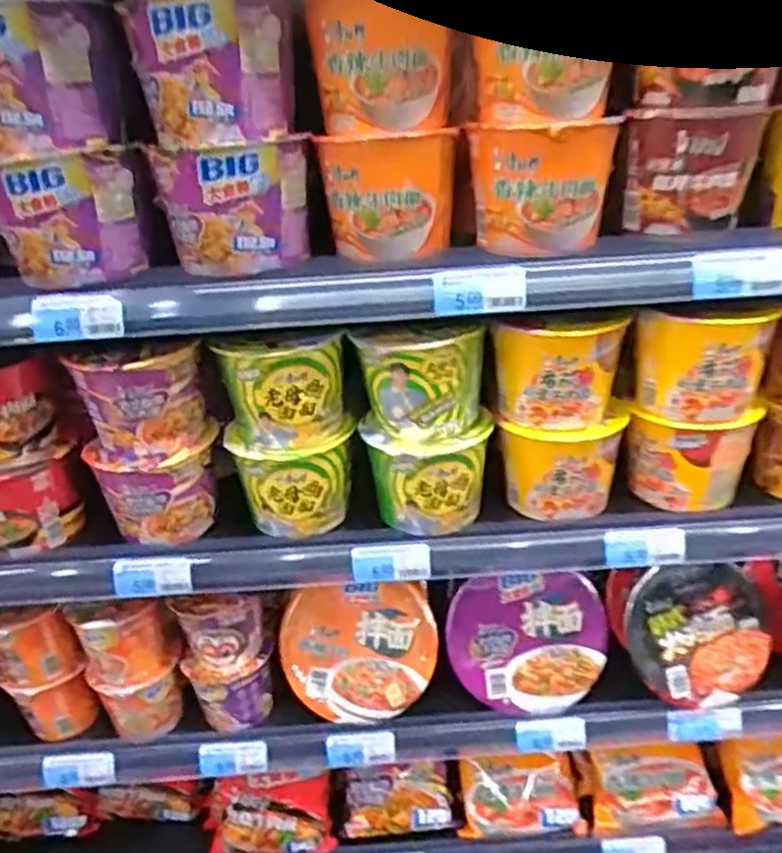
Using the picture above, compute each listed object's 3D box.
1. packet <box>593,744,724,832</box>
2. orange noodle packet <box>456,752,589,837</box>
[{"bbox_3d":[0.347,0.477,0.951,0.160,0.101,0.040,-1,-15,8],"label":"packet"},{"bbox_3d":[0.172,0.488,0.949,0.155,0.095,0.039,-3,-15,5],"label":"orange noodle packet"}]

